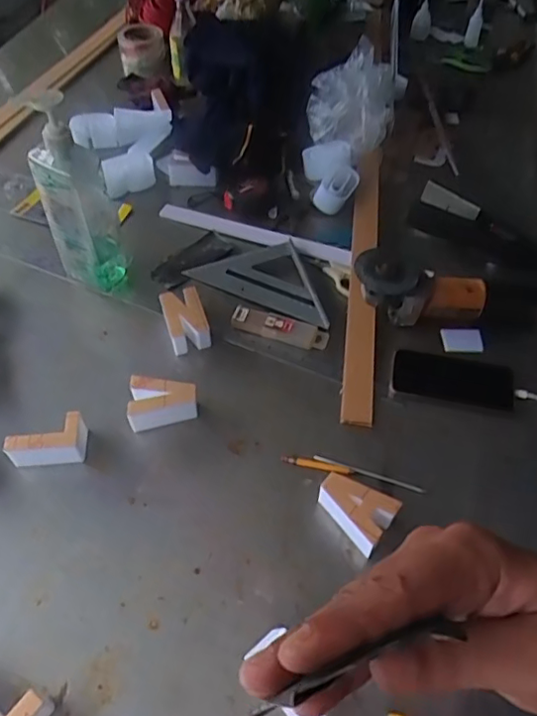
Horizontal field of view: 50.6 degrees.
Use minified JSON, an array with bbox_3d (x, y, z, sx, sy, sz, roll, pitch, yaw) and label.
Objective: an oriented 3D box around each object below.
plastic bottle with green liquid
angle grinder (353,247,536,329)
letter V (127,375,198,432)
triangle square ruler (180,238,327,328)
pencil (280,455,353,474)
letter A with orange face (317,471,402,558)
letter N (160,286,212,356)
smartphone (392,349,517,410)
[{"bbox_3d":[-0.263,-0.217,0.783,0.093,0.278,0.068,-23,55,-17],"label":"plastic bottle with green liquid"},{"bbox_3d":[0.256,-0.090,0.820,0.285,0.087,0.076,9,51,-12],"label":"angle grinder"},{"bbox_3d":[-0.133,0.056,0.718,0.084,0.052,0.061,0,54,-3],"label":"letter V"},{"bbox_3d":[0.002,-0.133,0.881,0.232,0.014,0.136,20,54,15],"label":"triangle square ruler"},{"bbox_3d":[0.059,0.130,0.691,0.086,0.008,0.010,11,52,8],"label":"pencil"},{"bbox_3d":[0.094,0.169,0.633,0.087,0.047,0.058,34,59,20],"label":"letter A with orange face"},{"bbox_3d":[-0.117,-0.054,0.800,0.056,0.048,0.089,-13,56,-12],"label":"letter N"},{"bbox_3d":[0.249,0.028,0.767,0.162,0.014,0.072,7,52,5],"label":"smartphone"}]

